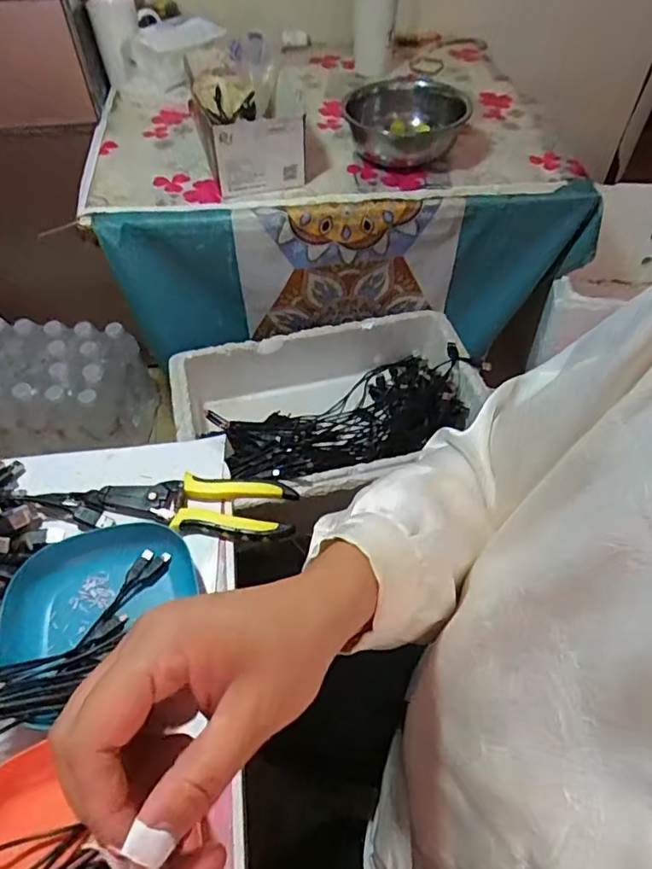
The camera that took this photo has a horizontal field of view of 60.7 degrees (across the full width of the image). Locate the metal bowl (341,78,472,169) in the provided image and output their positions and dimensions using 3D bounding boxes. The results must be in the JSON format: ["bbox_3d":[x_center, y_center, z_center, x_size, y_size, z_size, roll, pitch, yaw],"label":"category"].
[{"bbox_3d":[0.117,-0.467,0.829,0.171,0.073,0.171,0,52,-1],"label":"metal bowl"}]

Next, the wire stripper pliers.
[{"bbox_3d":[-0.116,0.059,0.487,0.176,0.012,0.057,7,53,4],"label":"wire stripper pliers"}]

